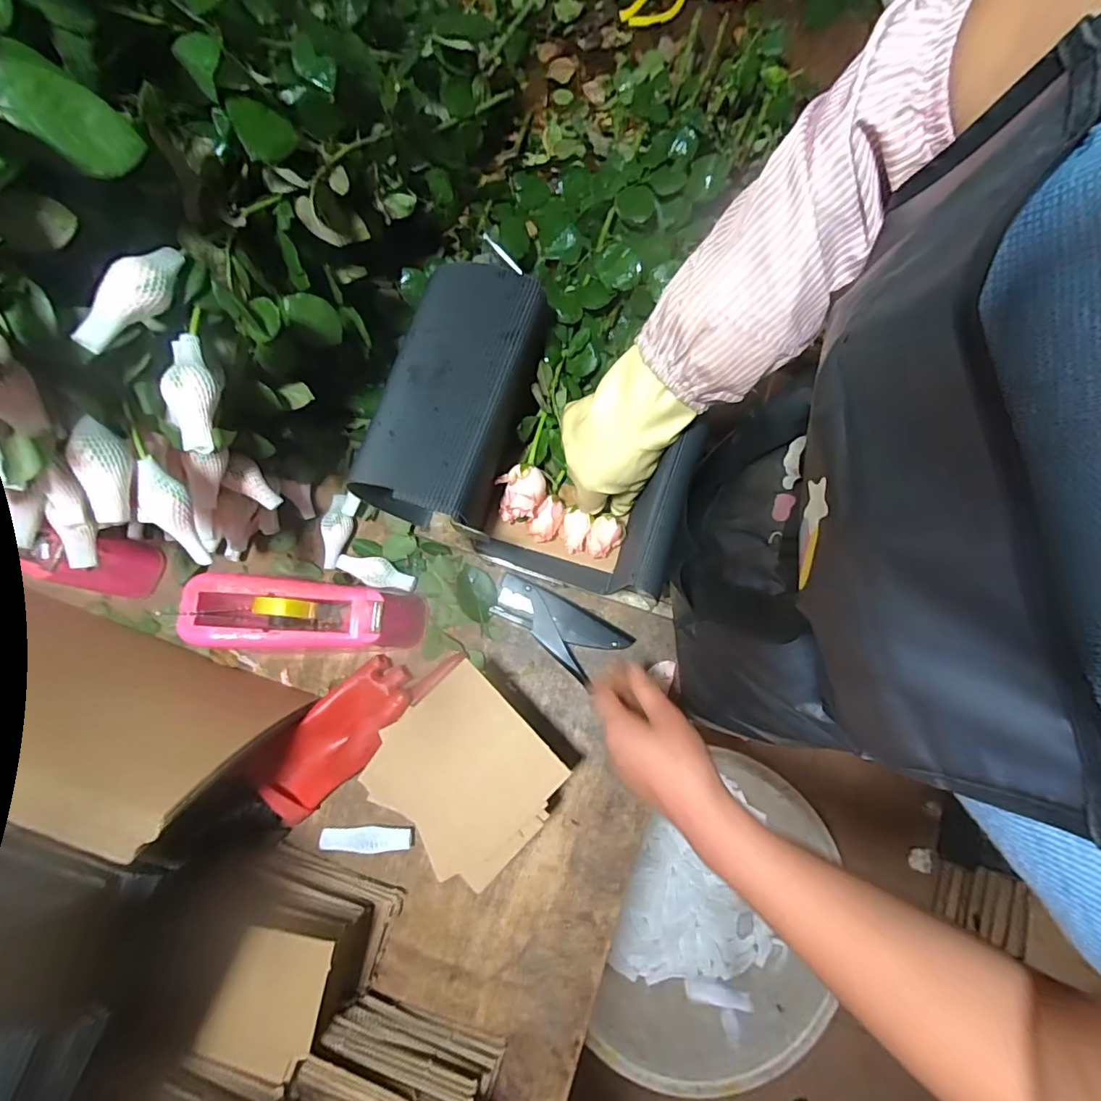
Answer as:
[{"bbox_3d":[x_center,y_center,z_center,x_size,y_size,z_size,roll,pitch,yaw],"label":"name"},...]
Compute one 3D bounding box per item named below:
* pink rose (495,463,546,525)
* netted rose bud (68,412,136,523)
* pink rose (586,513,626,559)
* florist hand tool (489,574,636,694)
[{"bbox_3d":[-0.028,-0.051,0.497,0.045,0.052,0.052,-6,79,-1],"label":"pink rose"},{"bbox_3d":[-0.294,-0.052,0.339,0.026,0.024,0.067,-9,96,-2],"label":"netted rose bud"},{"bbox_3d":[0.052,-0.015,0.507,0.040,0.023,0.032,-42,82,-7],"label":"pink rose"},{"bbox_3d":[0.006,0.082,0.559,0.145,0.020,0.070,34,81,6],"label":"florist hand tool"}]

